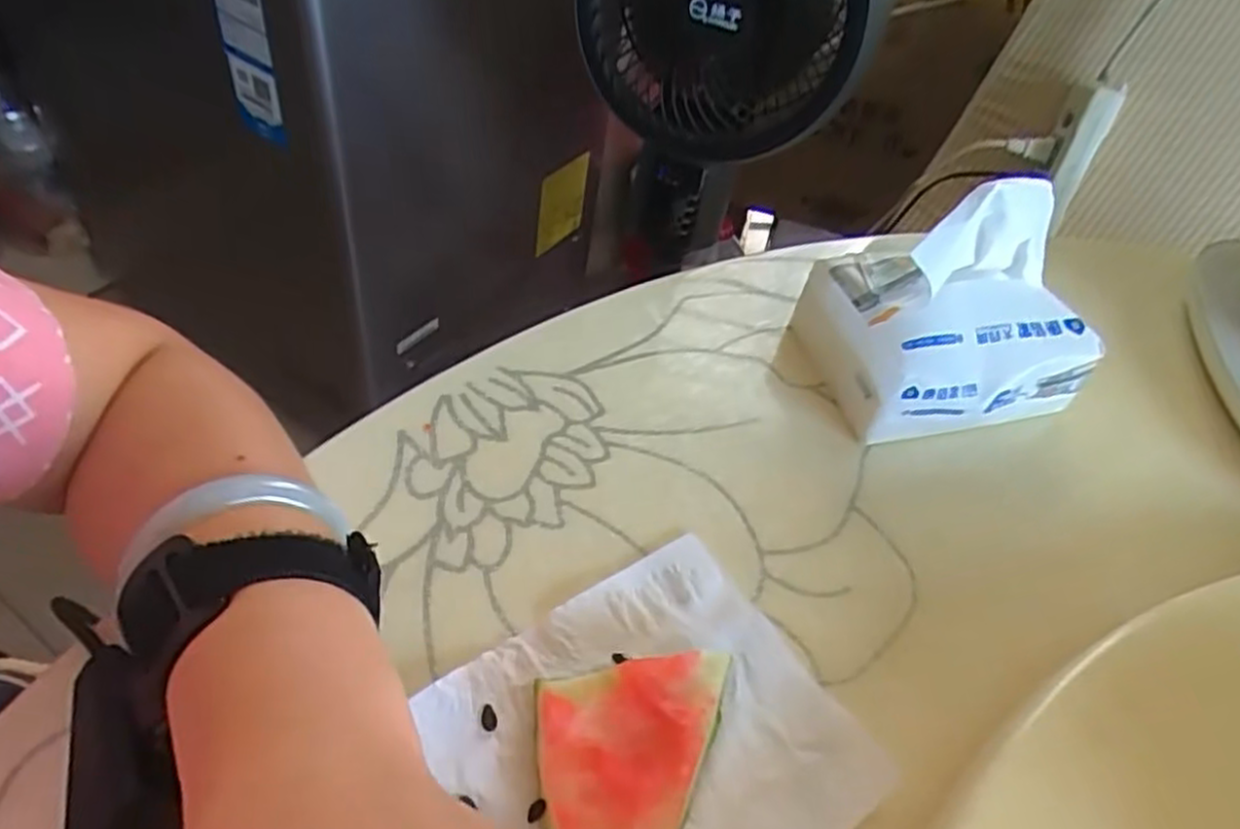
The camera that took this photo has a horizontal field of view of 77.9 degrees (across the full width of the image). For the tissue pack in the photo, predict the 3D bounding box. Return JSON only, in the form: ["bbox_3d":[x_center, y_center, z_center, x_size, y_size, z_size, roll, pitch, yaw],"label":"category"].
[{"bbox_3d":[0.179,-0.058,0.406,0.127,0.107,0.099,-10,53,-18],"label":"tissue pack"}]

